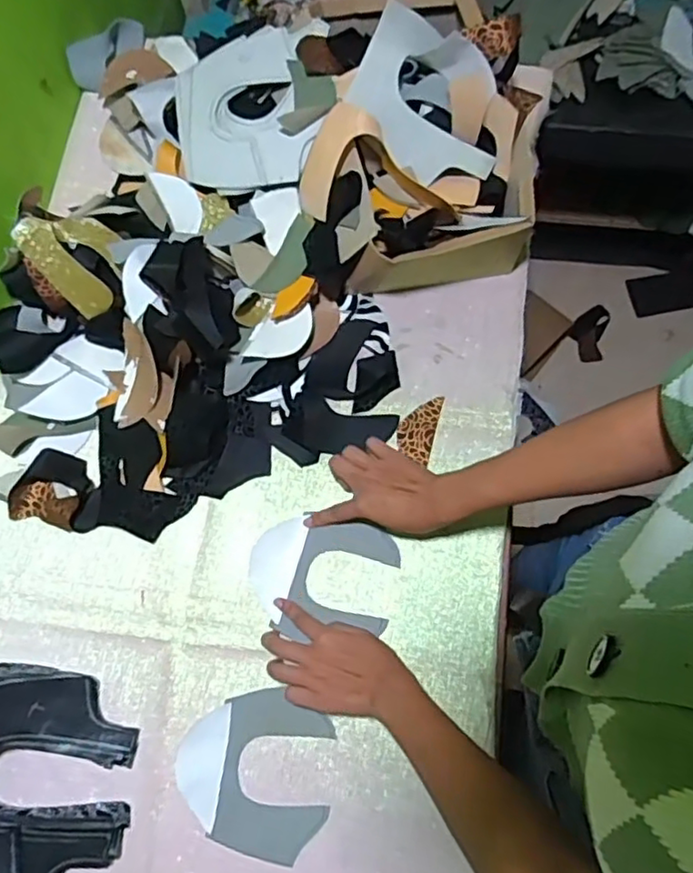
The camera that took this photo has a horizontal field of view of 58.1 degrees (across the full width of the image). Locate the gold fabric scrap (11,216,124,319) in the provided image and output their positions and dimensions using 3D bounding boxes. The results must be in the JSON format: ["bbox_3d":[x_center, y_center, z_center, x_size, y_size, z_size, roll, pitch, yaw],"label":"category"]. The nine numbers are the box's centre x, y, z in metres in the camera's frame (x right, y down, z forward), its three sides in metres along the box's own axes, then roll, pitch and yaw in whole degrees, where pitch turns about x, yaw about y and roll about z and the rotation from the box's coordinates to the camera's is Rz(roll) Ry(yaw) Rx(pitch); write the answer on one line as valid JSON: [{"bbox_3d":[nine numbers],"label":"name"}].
[{"bbox_3d":[-0.286,-0.194,0.676,0.083,0.070,0.096,-39,77,-10],"label":"gold fabric scrap"}]

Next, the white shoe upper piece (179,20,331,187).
[{"bbox_3d":[-0.120,-0.386,0.727,0.185,0.025,0.192,2,83,16],"label":"white shoe upper piece"}]

